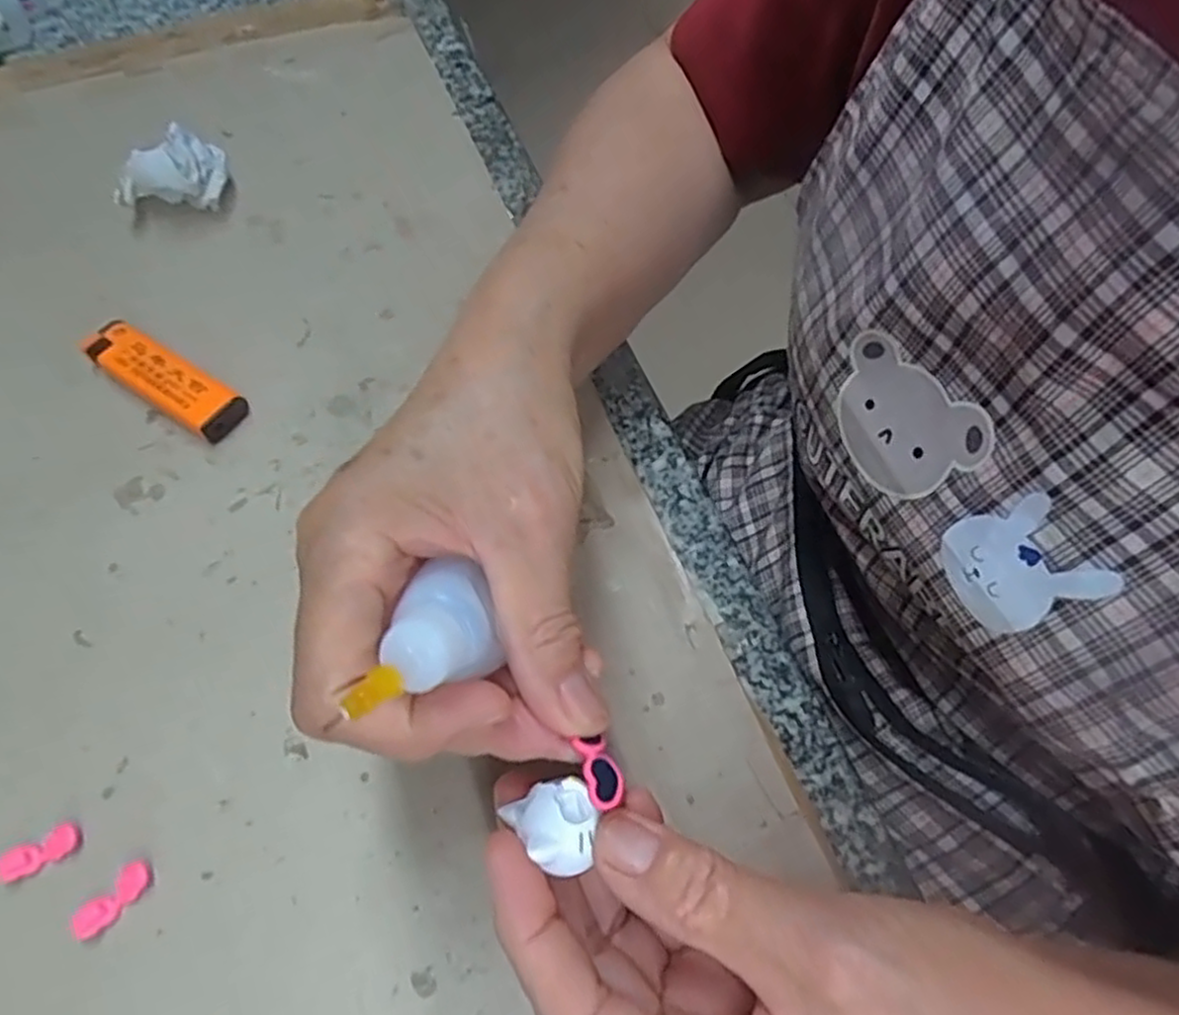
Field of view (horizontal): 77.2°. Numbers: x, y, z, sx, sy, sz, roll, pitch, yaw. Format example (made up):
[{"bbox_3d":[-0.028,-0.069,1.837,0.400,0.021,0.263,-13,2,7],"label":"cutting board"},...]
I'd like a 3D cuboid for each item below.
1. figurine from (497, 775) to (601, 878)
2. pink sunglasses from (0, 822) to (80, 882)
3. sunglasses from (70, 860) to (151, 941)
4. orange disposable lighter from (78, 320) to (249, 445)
[{"bbox_3d":[-0.008,0.078,0.183,0.019,0.015,0.023,-34,65,-19],"label":"figurine"},{"bbox_3d":[-0.172,0.106,0.229,0.024,0.004,0.010,-25,63,-13],"label":"pink sunglasses"},{"bbox_3d":[-0.144,0.118,0.222,0.023,0.004,0.010,-41,67,-20],"label":"sunglasses"},{"bbox_3d":[-0.184,-0.056,0.320,0.083,0.012,0.023,31,65,17],"label":"orange disposable lighter"}]

